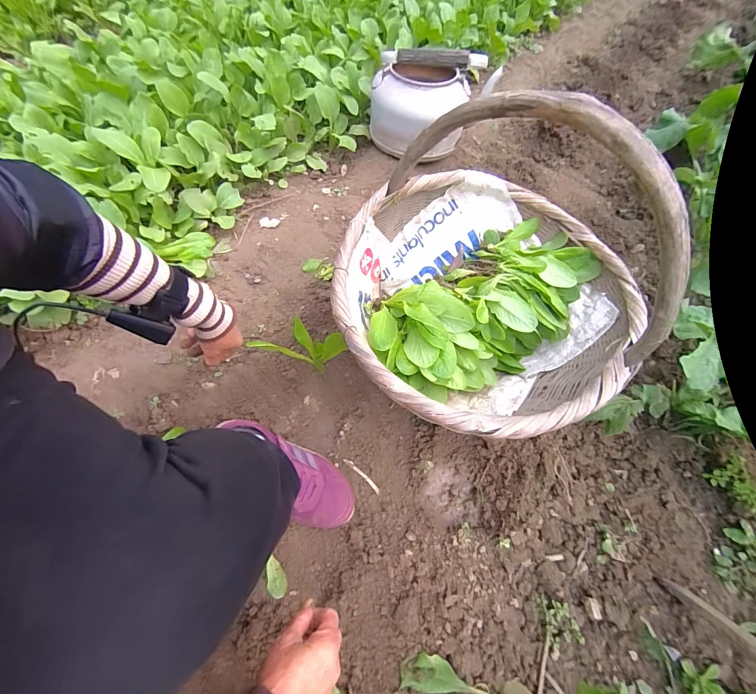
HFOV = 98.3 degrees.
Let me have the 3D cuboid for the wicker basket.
[{"bbox_3d":[0.169,-0.115,0.458,0.460,0.372,0.434,-14,63,-11],"label":"wicker basket"}]

